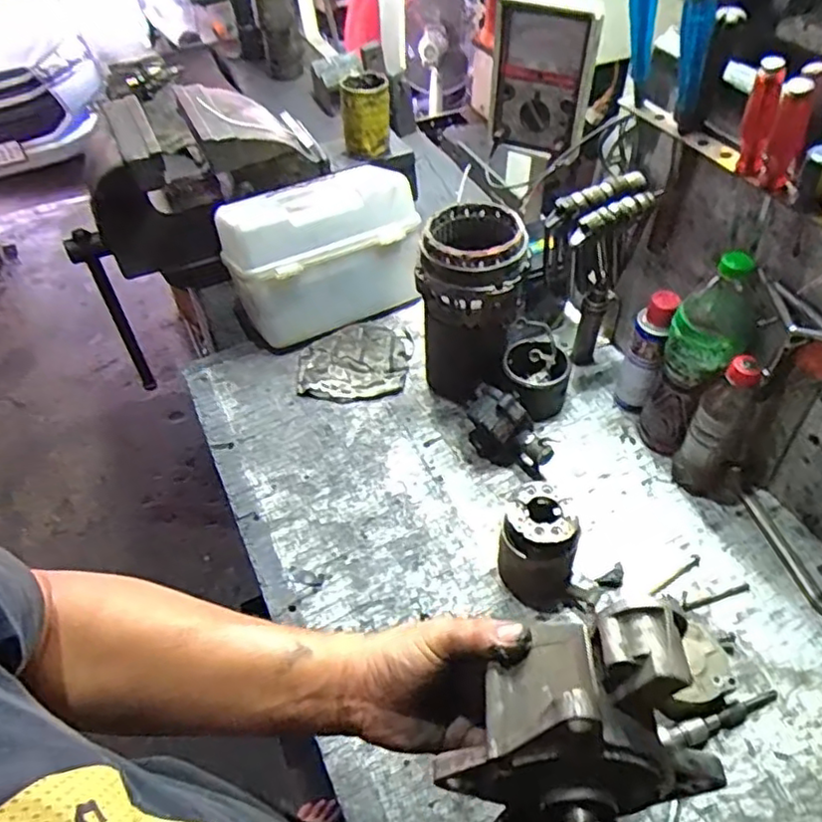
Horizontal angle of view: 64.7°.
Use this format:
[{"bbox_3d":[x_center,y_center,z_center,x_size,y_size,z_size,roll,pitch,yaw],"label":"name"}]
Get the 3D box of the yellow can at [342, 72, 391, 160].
[{"bbox_3d":[-0.073,-0.480,1.057,0.077,0.110,0.070,-2,50,0],"label":"yellow can"}]

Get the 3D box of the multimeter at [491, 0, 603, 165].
[{"bbox_3d":[0.157,-0.402,0.792,0.121,0.168,0.041,33,58,26],"label":"multimeter"}]

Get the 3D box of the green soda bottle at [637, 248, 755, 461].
[{"bbox_3d":[0.318,-0.052,0.729,0.079,0.263,0.063,24,54,20],"label":"green soda bottle"}]

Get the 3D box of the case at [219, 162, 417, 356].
[{"bbox_3d":[-0.134,-0.241,0.965,0.270,0.164,0.163,-22,53,-16],"label":"case"}]

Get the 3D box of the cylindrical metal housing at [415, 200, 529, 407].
[{"bbox_3d":[0.078,-0.134,0.836,0.126,0.233,0.127,5,50,6],"label":"cylindrical metal housing"}]

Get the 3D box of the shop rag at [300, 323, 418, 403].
[{"bbox_3d":[-0.079,-0.075,0.932,0.157,0.016,0.138,-2,50,0],"label":"shop rag"}]

